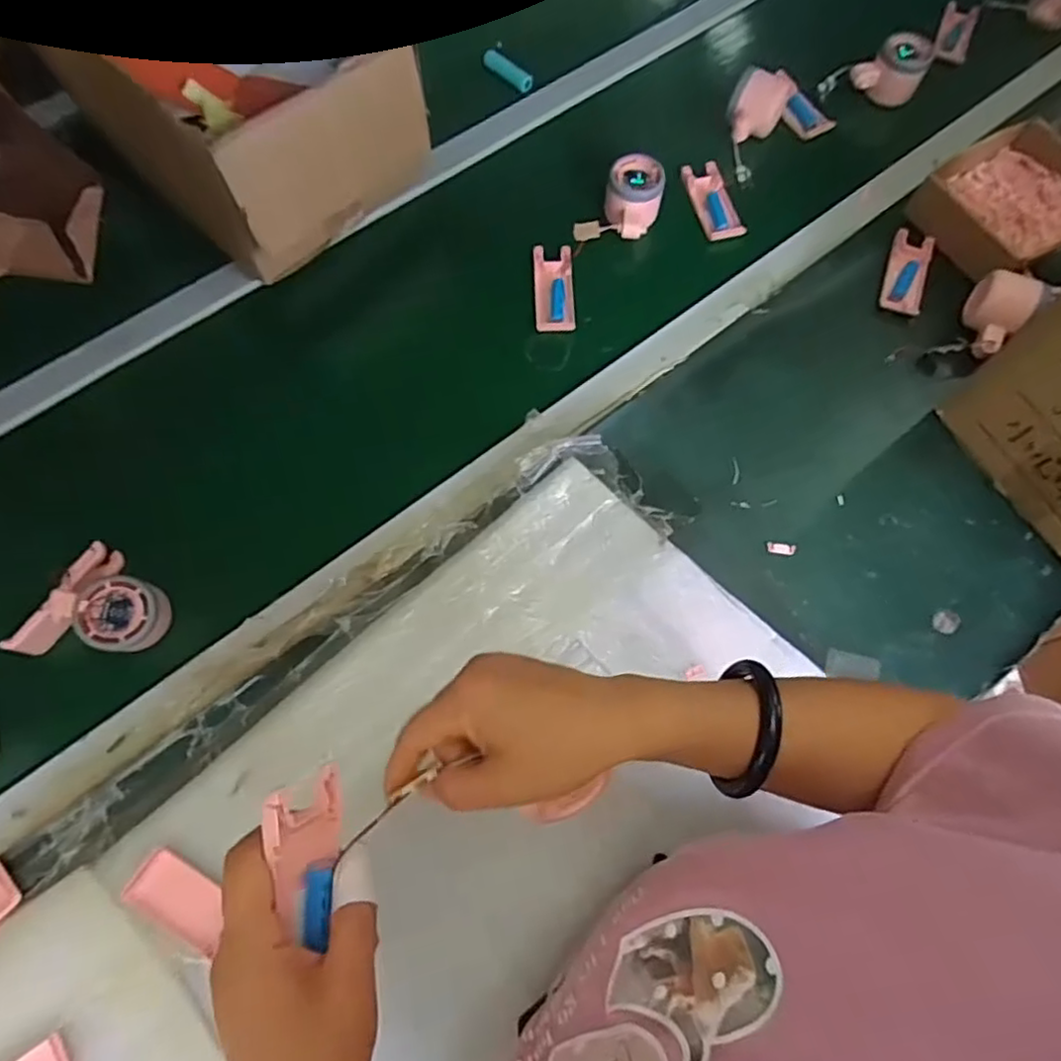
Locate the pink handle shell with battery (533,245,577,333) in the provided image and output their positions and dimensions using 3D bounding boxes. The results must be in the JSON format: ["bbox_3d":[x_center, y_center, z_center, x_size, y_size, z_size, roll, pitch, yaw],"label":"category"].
[{"bbox_3d":[0.026,-0.252,0.675,0.040,0.012,0.102,-1,71,-3],"label":"pink handle shell with battery"}]

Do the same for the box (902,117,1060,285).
[{"bbox_3d":[0.504,-0.346,0.690,0.170,0.056,0.150,-30,74,-12],"label":"box"}]

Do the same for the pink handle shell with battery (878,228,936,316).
[{"bbox_3d":[0.398,-0.275,0.683,0.038,0.012,0.102,19,71,4],"label":"pink handle shell with battery"}]

